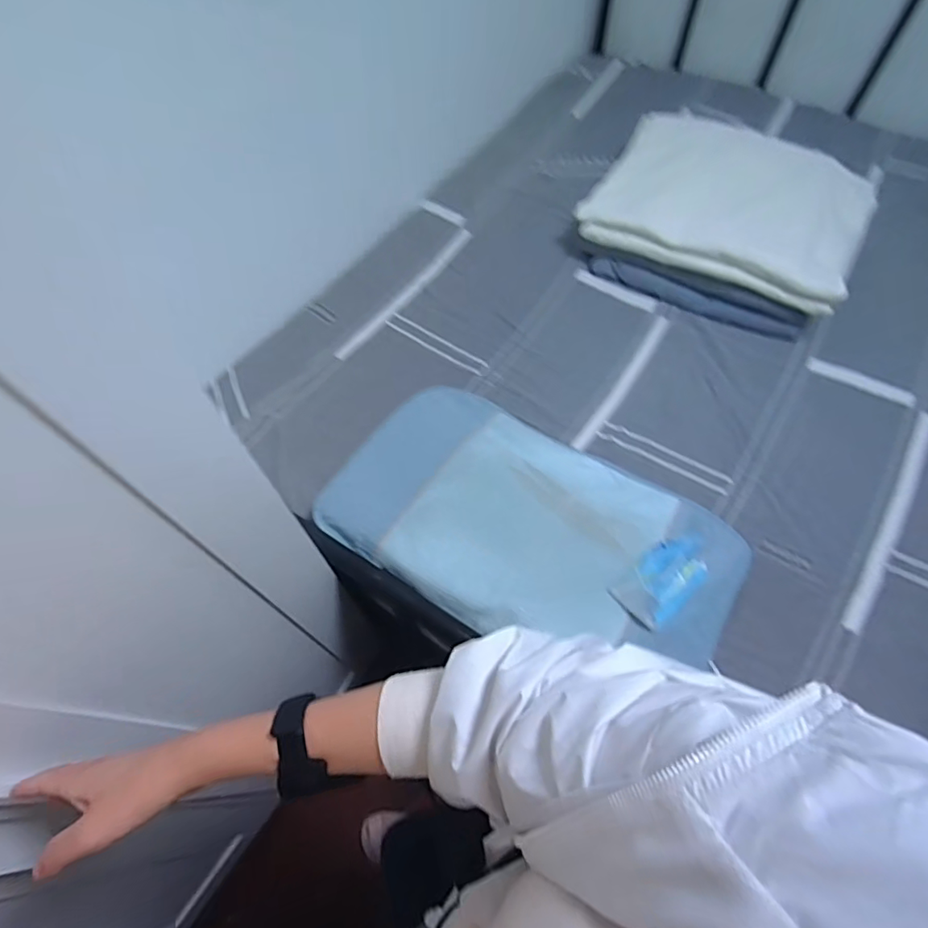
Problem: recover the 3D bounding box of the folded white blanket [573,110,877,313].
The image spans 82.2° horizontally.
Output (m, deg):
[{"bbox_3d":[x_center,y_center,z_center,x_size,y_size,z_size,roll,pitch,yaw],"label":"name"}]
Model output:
[{"bbox_3d":[0.706,-0.716,1.359,0.632,0.132,0.648,29,64,16],"label":"folded white blanket"}]

